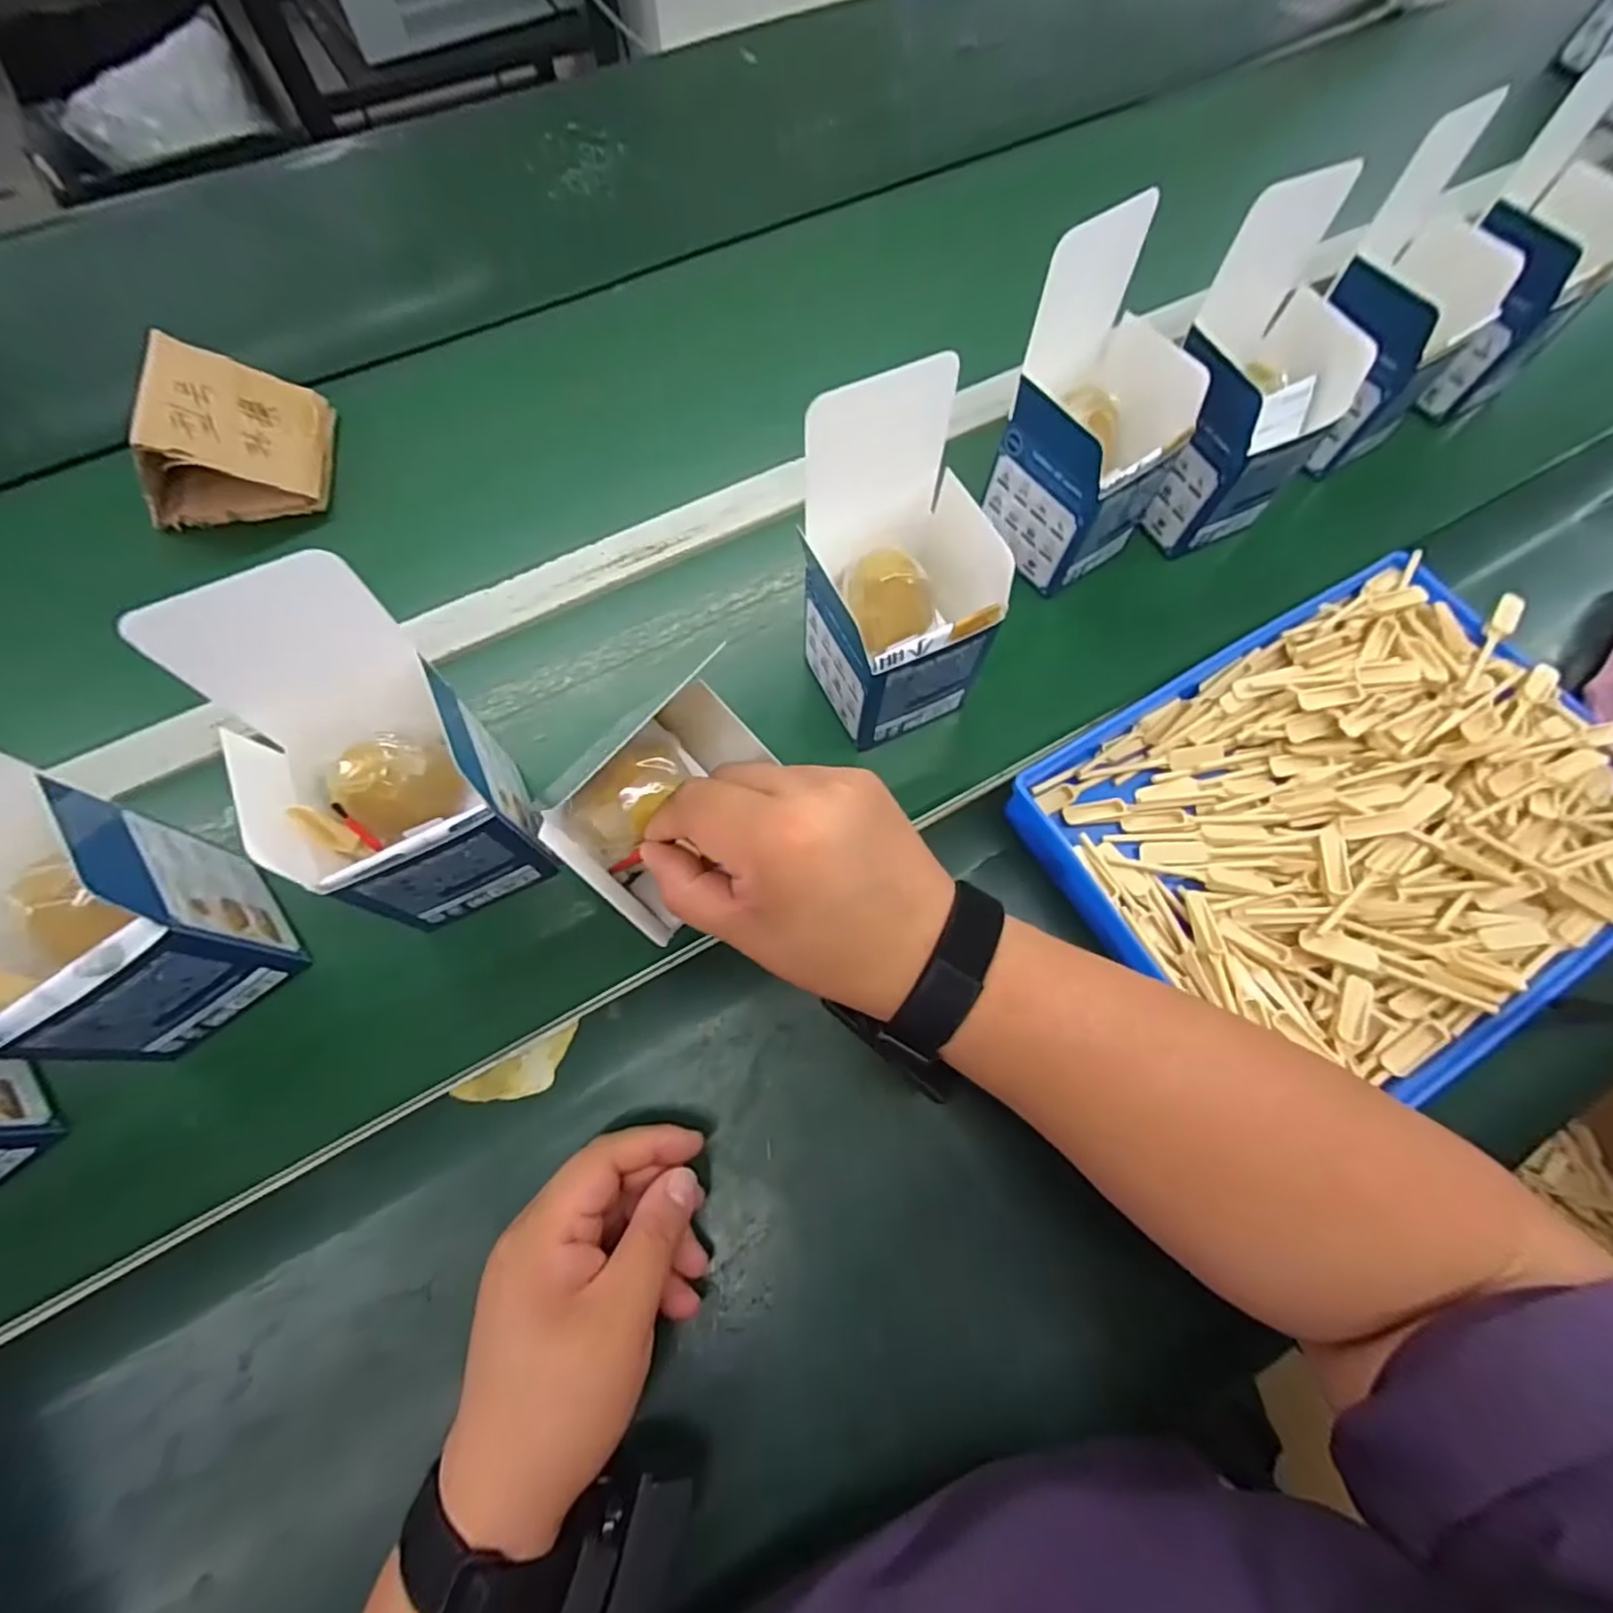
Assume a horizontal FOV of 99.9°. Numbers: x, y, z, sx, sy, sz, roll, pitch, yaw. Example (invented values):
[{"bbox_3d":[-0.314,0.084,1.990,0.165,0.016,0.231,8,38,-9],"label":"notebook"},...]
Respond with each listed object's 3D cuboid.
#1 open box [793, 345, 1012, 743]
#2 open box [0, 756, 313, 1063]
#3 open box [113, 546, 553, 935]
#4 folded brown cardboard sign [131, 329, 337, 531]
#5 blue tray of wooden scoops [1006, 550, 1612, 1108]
[{"bbox_3d":[0.053,-0.118,0.372,0.096,0.186,0.085,-23,68,-11],"label":"open box"},{"bbox_3d":[-0.338,0.046,0.297,0.100,0.176,0.093,-38,72,-16],"label":"open box"},{"bbox_3d":[-0.202,-0.014,0.317,0.101,0.177,0.089,-24,68,-11],"label":"open box"},{"bbox_3d":[-0.414,-0.269,0.476,0.113,0.062,0.110,-7,66,-4],"label":"folded brown cardboard sign"},{"bbox_3d":[0.313,0.007,0.394,0.329,0.060,0.235,-28,69,-12],"label":"blue tray of wooden scoops"}]

